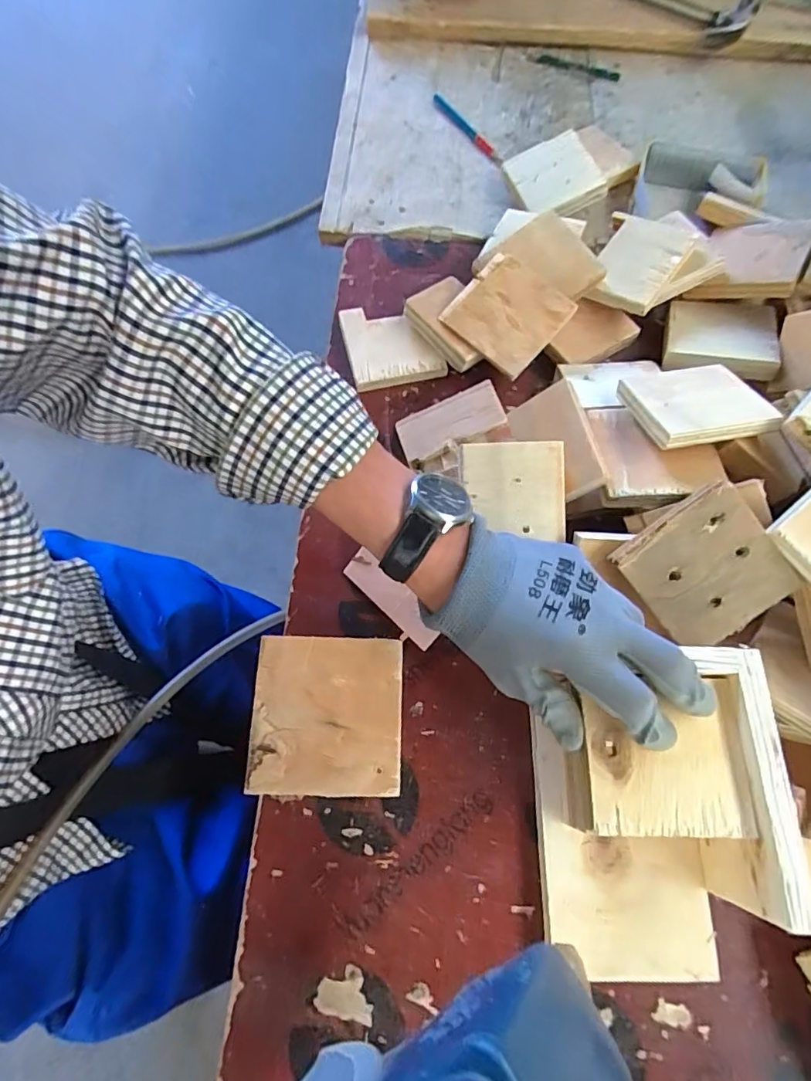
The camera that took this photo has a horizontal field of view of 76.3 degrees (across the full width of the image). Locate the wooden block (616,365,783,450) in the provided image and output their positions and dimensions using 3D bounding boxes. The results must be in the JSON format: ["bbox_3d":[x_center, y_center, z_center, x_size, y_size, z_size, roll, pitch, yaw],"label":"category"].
[{"bbox_3d":[0.226,-0.110,0.411,0.092,0.016,0.088,-10,46,-2],"label":"wooden block"}]

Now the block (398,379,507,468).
[{"bbox_3d":[0.036,-0.099,0.430,0.087,0.009,0.042,-21,72,10],"label":"block"}]

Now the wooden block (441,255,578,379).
[{"bbox_3d":[0.091,-0.204,0.465,0.089,0.009,0.088,42,90,8],"label":"wooden block"}]

